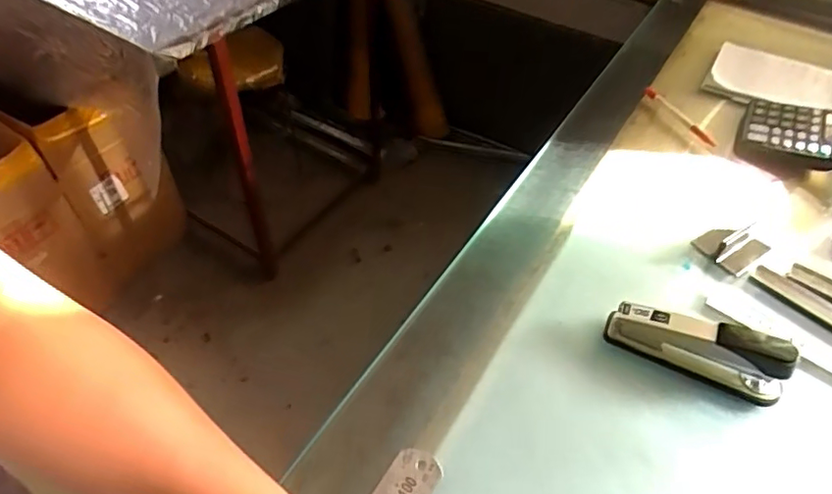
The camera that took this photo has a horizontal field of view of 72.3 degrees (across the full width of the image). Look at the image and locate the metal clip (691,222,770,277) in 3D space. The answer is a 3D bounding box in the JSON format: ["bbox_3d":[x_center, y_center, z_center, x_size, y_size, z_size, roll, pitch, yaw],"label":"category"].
[{"bbox_3d":[0.336,-0.003,0.605,0.059,0.030,0.056,-30,56,-27],"label":"metal clip"}]

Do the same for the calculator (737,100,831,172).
[{"bbox_3d":[0.500,-0.151,0.736,0.146,0.048,0.118,18,49,13],"label":"calculator"}]

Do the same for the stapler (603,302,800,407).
[{"bbox_3d":[0.251,0.088,0.502,0.151,0.071,0.030,22,50,16],"label":"stapler"}]

